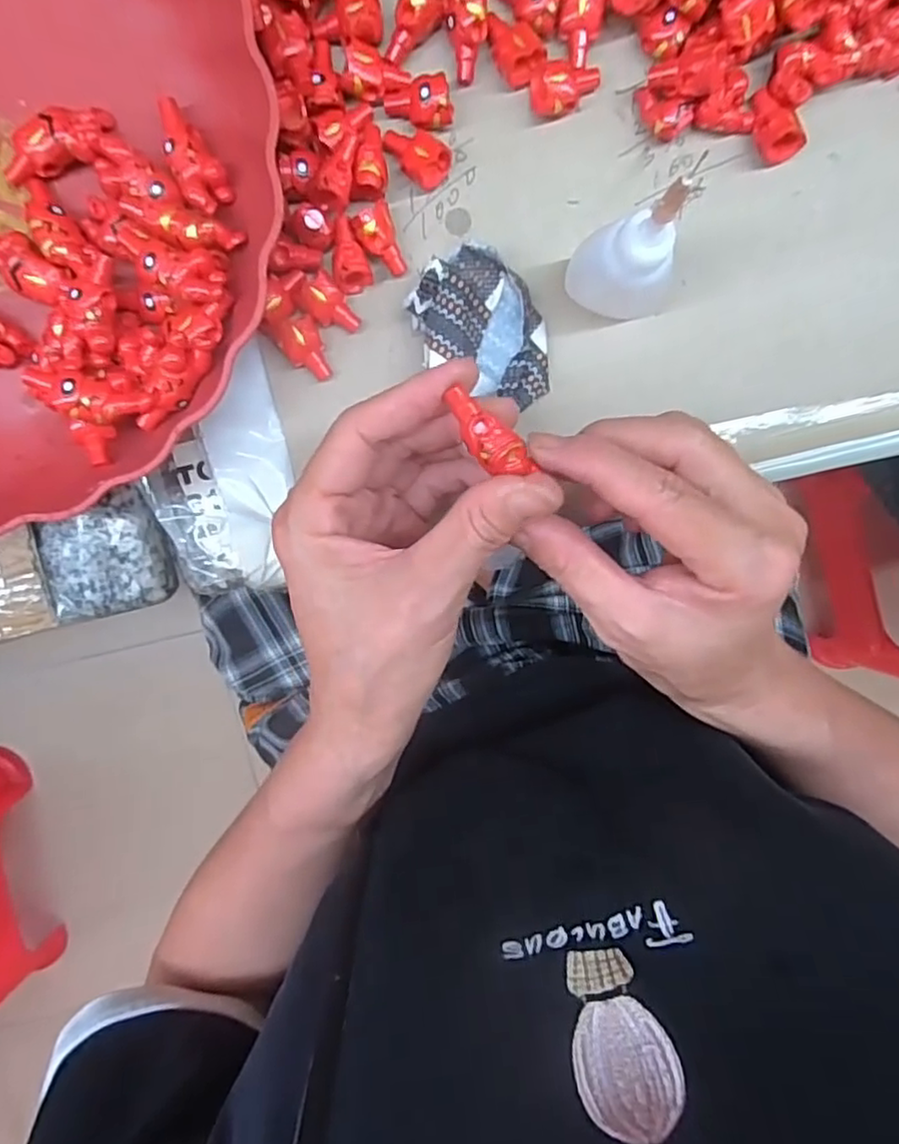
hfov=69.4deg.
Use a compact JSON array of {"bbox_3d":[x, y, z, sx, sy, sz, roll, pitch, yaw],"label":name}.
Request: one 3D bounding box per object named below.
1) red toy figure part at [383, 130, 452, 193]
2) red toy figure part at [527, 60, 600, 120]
[{"bbox_3d":[-0.014,-0.158,0.248,0.026,0.014,0.017,18,99,-4],"label":"red toy figure part"},{"bbox_3d":[0.044,-0.182,0.244,0.026,0.013,0.018,-11,100,1],"label":"red toy figure part"}]

